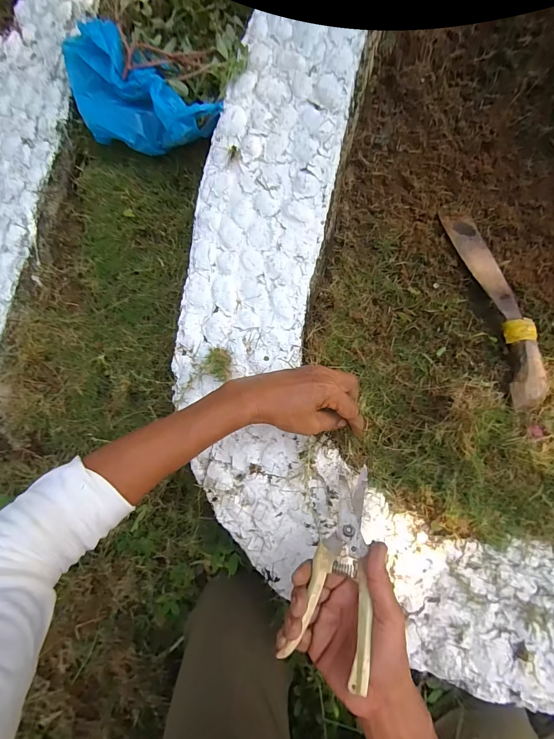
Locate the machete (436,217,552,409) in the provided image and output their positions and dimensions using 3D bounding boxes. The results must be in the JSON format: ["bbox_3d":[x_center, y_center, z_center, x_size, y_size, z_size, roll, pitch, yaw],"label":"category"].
[{"bbox_3d":[0.290,-0.099,0.461,0.050,0.023,0.304,-5,64,-3],"label":"machete"}]

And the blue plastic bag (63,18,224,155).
[{"bbox_3d":[-0.204,-0.384,0.494,0.261,0.121,0.065,29,57,6],"label":"blue plastic bag"}]

